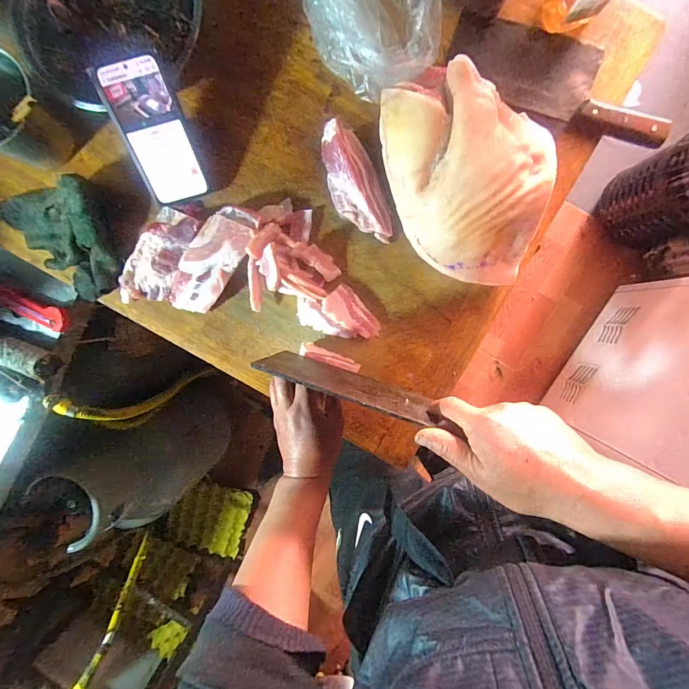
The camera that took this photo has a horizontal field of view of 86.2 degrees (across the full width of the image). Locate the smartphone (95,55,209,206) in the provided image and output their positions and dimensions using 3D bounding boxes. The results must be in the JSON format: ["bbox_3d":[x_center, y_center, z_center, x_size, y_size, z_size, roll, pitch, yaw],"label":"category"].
[{"bbox_3d":[-0.237,-0.263,0.465,0.074,0.015,0.156,-16,121,-2],"label":"smartphone"}]

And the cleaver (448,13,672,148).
[{"bbox_3d":[0.284,-0.353,0.483,0.295,0.027,0.099,26,95,0],"label":"cleaver"}]

